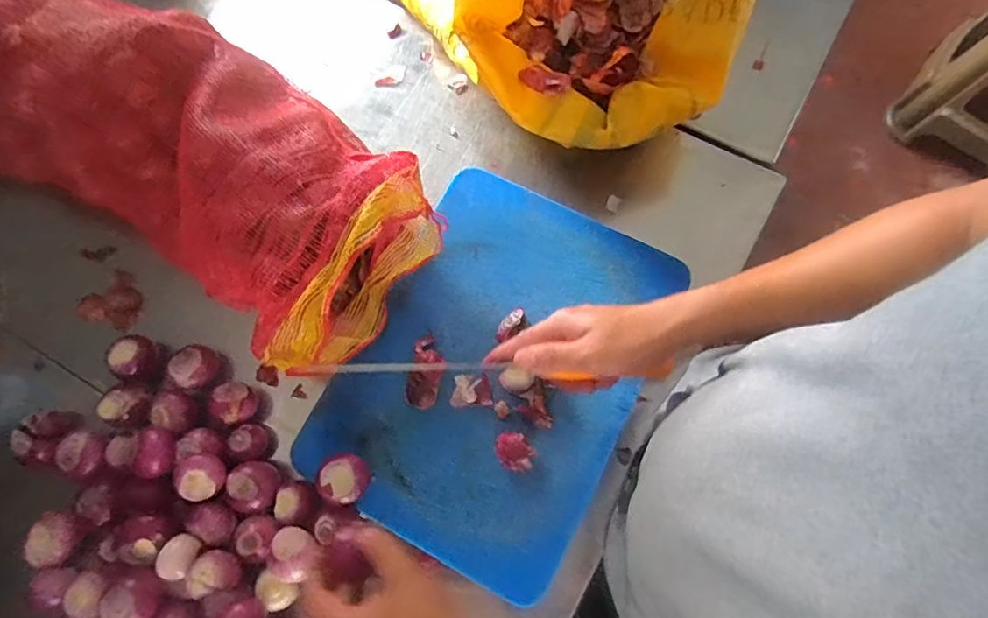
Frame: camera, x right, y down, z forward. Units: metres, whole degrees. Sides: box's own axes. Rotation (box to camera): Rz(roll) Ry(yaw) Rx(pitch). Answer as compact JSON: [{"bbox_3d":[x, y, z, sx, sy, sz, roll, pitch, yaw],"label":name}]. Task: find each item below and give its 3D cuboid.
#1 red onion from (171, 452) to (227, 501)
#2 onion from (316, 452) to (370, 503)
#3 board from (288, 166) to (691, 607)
[{"bbox_3d":[-0.295,0.168,0.542,0.046,0.037,0.044,-1,75,3],"label":"red onion"},{"bbox_3d":[-0.148,0.164,0.527,0.048,0.037,0.042,22,77,8],"label":"onion"},{"bbox_3d":[0.001,0.059,0.576,0.292,0.019,0.388,26,78,8],"label":"board"}]

